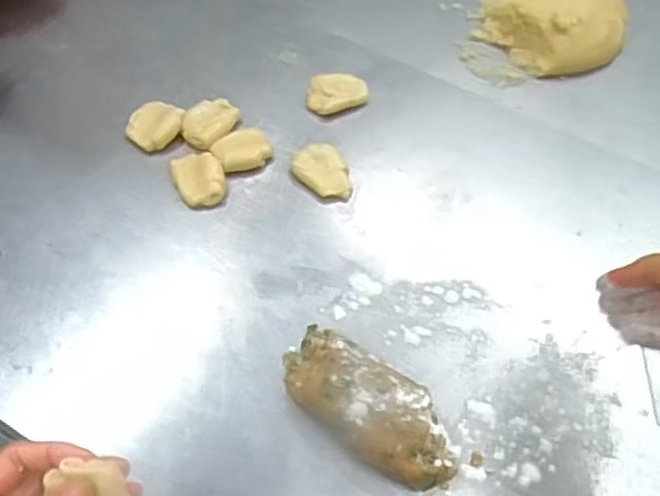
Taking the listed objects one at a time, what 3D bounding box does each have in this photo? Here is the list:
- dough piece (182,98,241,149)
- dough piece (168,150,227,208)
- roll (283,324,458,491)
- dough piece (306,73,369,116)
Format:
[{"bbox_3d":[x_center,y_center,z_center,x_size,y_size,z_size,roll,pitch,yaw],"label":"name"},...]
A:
[{"bbox_3d":[-0.100,-0.105,0.566,0.036,0.016,0.050,35,60,19],"label":"dough piece"},{"bbox_3d":[-0.103,-0.054,0.534,0.038,0.014,0.050,-21,59,-18],"label":"dough piece"},{"bbox_3d":[0.023,0.100,0.425,0.127,0.033,0.054,35,60,19],"label":"roll"},{"bbox_3d":[0.007,-0.135,0.590,0.052,0.019,0.033,-5,56,-8],"label":"dough piece"}]

